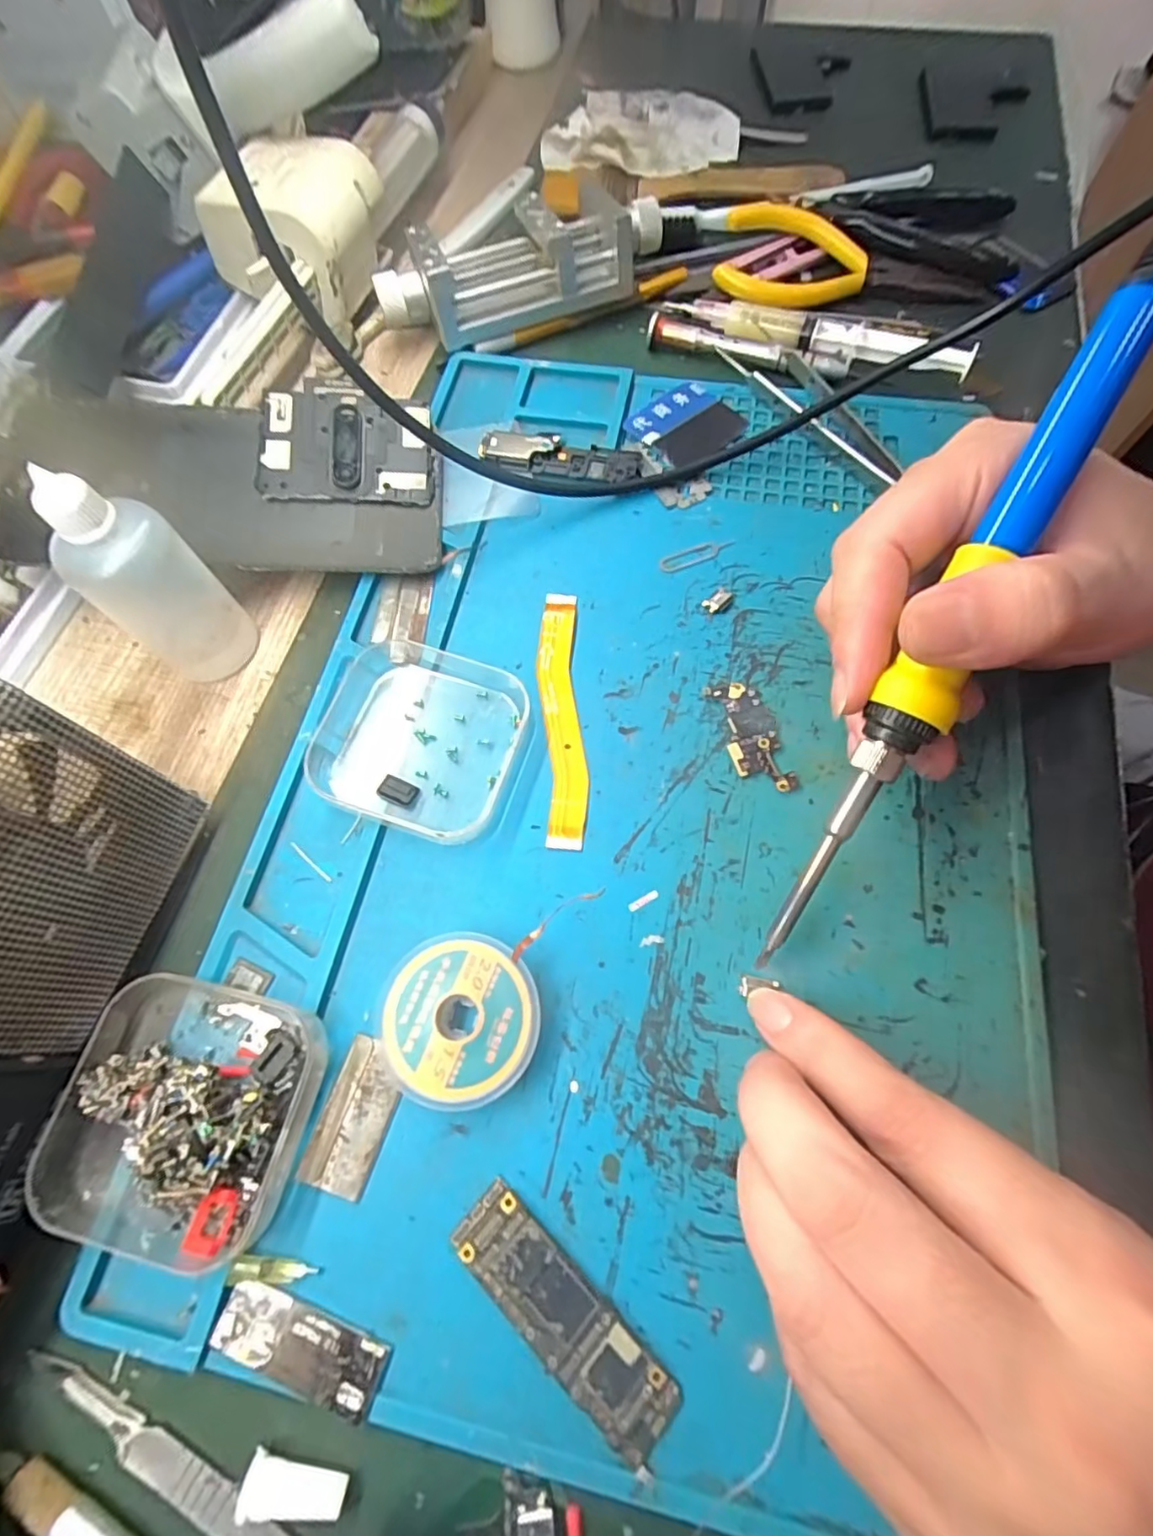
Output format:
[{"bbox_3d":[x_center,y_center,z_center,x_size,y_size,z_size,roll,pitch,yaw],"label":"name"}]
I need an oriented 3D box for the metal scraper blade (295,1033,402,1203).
[{"bbox_3d":[-0.063,0.099,0.173,0.019,0.004,0.038,18,69,3],"label":"metal scraper blade"}]

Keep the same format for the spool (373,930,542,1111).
[{"bbox_3d":[-0.034,0.073,0.177,0.044,0.013,0.045,-1,67,2],"label":"spool"}]

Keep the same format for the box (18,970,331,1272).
[{"bbox_3d":[-0.109,0.093,0.165,0.064,0.023,0.063,12,68,7],"label":"box"}]

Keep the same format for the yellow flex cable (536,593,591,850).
[{"bbox_3d":[-0.005,-0.020,0.219,0.016,0.004,0.100,-3,67,1],"label":"yellow flex cable"}]

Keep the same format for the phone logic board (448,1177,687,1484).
[{"bbox_3d":[-0.003,0.138,0.153,0.066,0.005,0.019,39,74,16],"label":"phone logic board"}]

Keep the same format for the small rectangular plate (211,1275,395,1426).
[{"bbox_3d":[-0.070,0.146,0.153,0.044,0.004,0.016,18,69,9],"label":"small rectangular plate"}]

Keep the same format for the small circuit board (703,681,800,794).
[{"bbox_3d":[0.062,-0.011,0.212,0.019,0.004,0.044,-16,68,-5],"label":"small circuit board"}]

